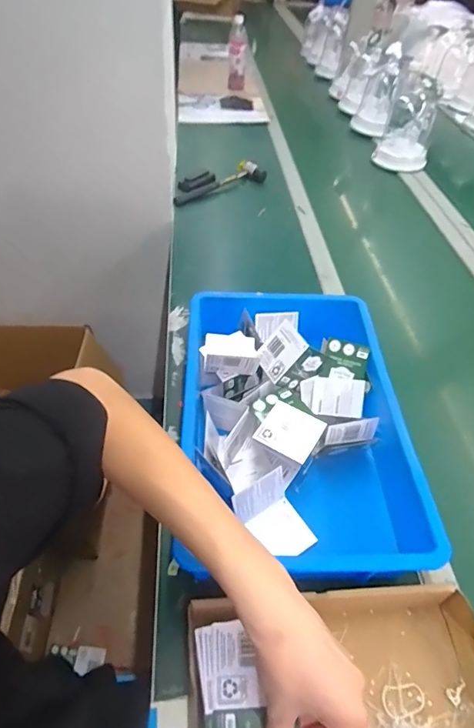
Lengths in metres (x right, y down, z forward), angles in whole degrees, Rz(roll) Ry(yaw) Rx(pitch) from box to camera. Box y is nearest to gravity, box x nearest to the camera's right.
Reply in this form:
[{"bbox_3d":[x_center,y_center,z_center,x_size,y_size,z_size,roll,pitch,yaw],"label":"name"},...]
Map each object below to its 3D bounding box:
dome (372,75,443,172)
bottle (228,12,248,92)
[{"bbox_3d":[0.480,-0.652,1.217,0.149,0.209,0.163,20,49,13],"label":"dome"},{"bbox_3d":[0.002,-1.141,1.609,0.075,0.220,0.077,5,47,0],"label":"bottle"}]

